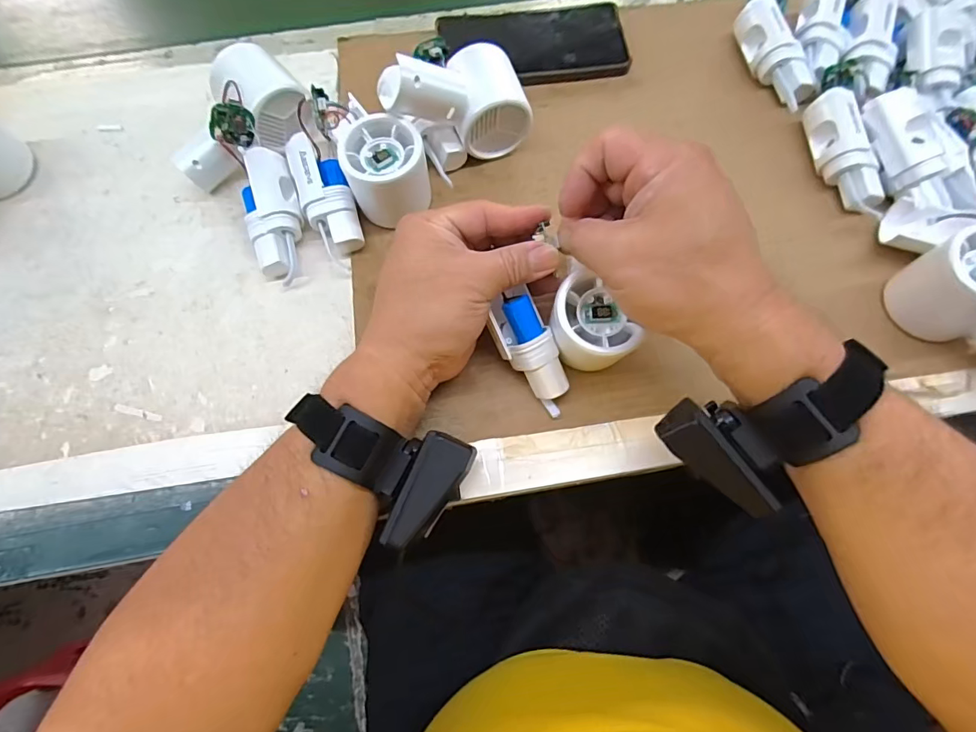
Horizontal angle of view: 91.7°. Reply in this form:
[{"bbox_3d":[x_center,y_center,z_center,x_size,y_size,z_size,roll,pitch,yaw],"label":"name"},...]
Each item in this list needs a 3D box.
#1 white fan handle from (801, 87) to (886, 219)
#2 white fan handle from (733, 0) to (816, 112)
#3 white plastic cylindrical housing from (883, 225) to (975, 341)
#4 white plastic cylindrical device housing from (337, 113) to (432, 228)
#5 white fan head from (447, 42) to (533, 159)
[{"bbox_3d":[0.272,-0.162,0.364,0.029,0.035,0.105,-15,73,-3],"label":"white fan handle"},{"bbox_3d":[0.238,-0.258,0.394,0.032,0.030,0.105,-21,74,-5],"label":"white fan handle"},{"bbox_3d":[0.311,-0.053,0.313,0.053,0.059,0.056,0,73,1],"label":"white plastic cylindrical housing"},{"bbox_3d":[-0.073,-0.141,0.350,0.055,0.060,0.061,-18,73,-4],"label":"white plastic cylindrical device housing"},{"bbox_3d":[0.001,-0.206,0.373,0.052,0.054,0.070,-11,73,-2],"label":"white fan head"}]

